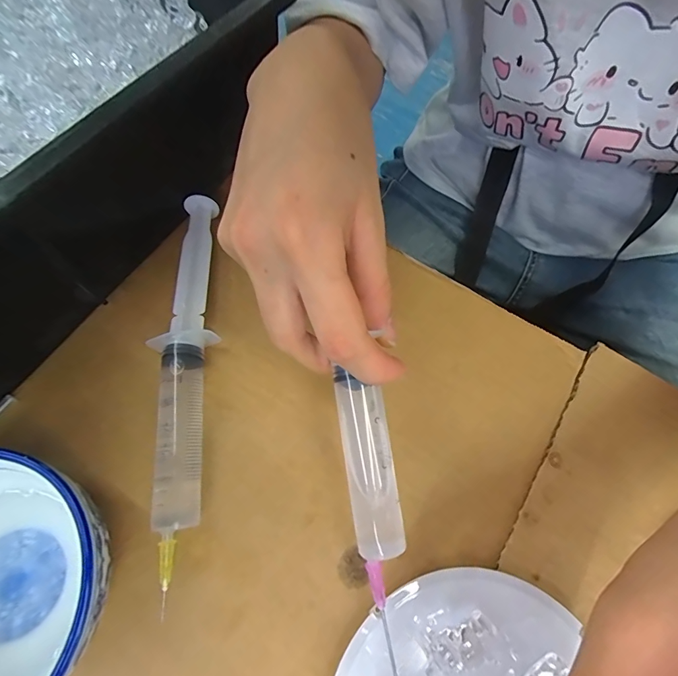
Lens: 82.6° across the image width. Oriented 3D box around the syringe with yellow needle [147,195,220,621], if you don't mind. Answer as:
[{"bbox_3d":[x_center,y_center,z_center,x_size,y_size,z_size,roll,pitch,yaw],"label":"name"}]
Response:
[{"bbox_3d":[-0.082,0.011,0.207,0.024,0.022,0.206,-3,67,-5],"label":"syringe with yellow needle"}]

